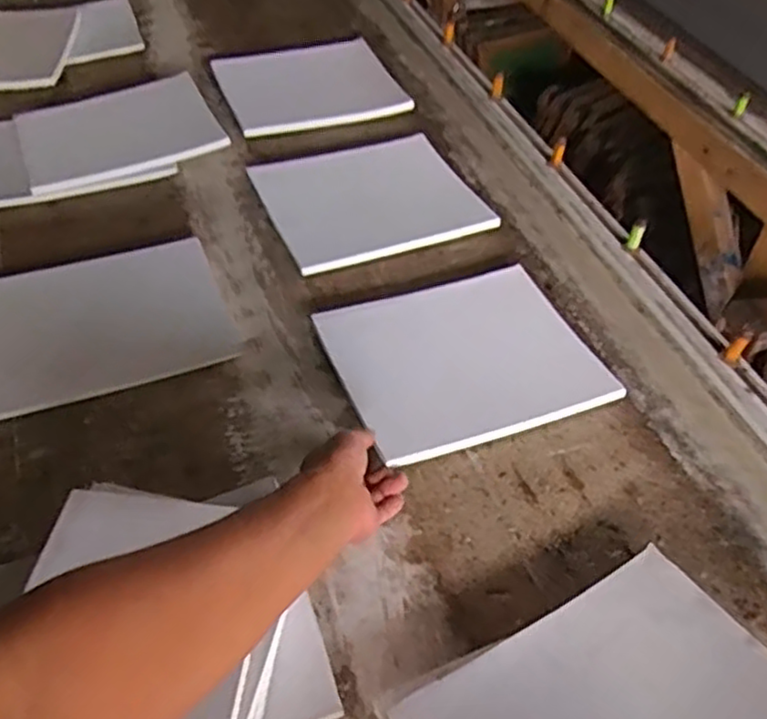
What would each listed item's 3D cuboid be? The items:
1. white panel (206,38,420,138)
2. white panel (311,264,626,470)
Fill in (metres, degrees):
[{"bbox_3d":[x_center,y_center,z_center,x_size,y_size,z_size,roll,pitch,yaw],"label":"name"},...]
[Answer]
[{"bbox_3d":[-0.121,-0.459,1.167,0.279,0.031,0.242,-14,51,-12],"label":"white panel"},{"bbox_3d":[0.087,0.001,0.758,0.265,0.023,0.203,-16,53,-12],"label":"white panel"}]

